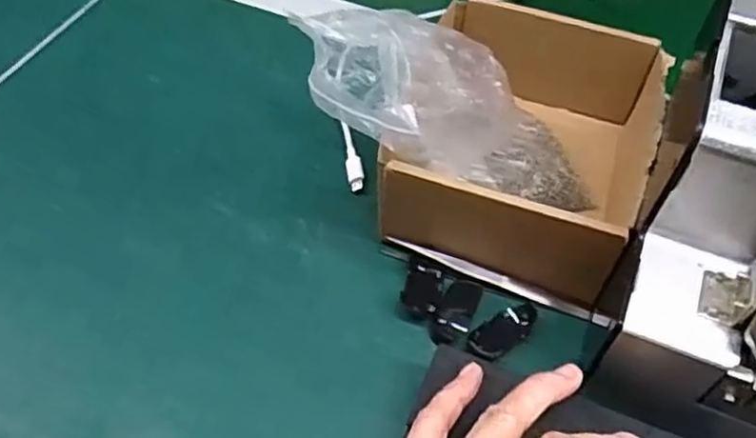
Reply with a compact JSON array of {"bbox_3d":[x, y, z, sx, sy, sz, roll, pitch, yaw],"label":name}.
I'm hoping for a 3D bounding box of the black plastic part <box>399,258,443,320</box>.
[{"bbox_3d":[0.025,0.040,0.390,0.020,0.009,0.033,14,50,7],"label":"black plastic part"}]

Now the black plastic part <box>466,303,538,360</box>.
[{"bbox_3d":[0.069,0.060,0.374,0.044,0.006,0.019,-28,58,-25],"label":"black plastic part"}]

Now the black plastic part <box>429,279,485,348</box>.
[{"bbox_3d":[0.044,0.051,0.383,0.020,0.008,0.041,20,51,12],"label":"black plastic part"}]

